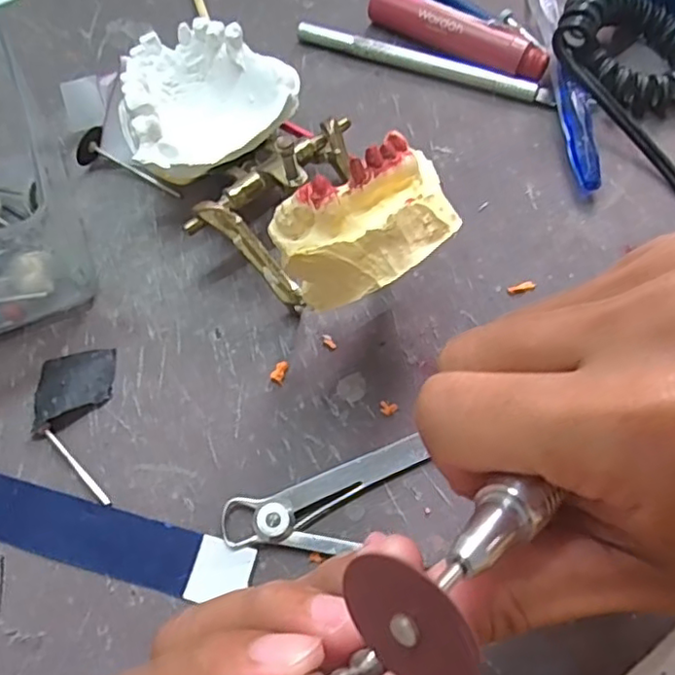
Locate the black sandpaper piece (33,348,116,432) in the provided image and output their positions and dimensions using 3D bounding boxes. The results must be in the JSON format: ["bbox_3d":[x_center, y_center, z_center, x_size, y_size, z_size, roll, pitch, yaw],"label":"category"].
[{"bbox_3d":[-0.097,0.017,0.230,0.029,0.007,0.026,-10,67,-3],"label":"black sandpaper piece"}]

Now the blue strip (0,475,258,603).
[{"bbox_3d":[-0.079,0.067,0.209,0.101,0.004,0.020,14,68,7],"label":"blue strip"}]

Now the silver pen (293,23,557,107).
[{"bbox_3d":[0.039,-0.126,0.288,0.120,0.009,0.009,18,68,9],"label":"silver pen"}]

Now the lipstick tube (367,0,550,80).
[{"bbox_3d":[0.054,-0.139,0.288,0.088,0.018,0.014,30,71,13],"label":"lipstick tube"}]

